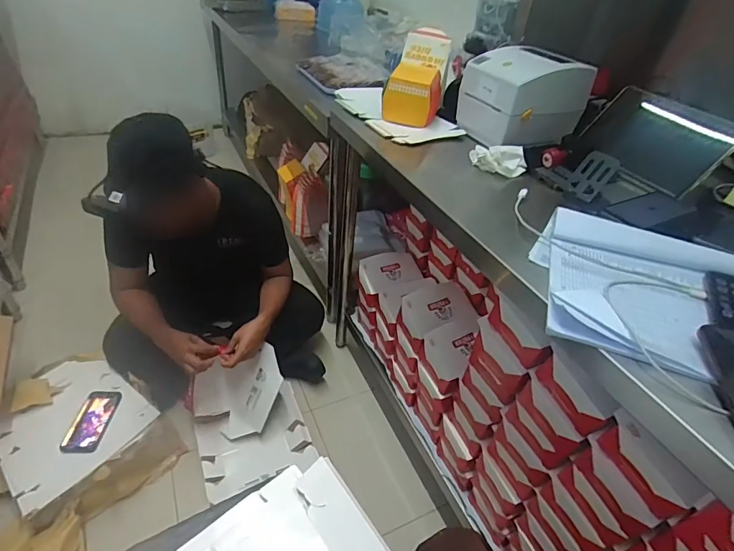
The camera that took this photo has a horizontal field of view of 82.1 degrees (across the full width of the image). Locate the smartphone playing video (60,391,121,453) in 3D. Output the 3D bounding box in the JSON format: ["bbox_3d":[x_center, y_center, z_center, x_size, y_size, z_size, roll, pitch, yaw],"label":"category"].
[{"bbox_3d":[-0.680,0.357,1.045,0.084,0.009,0.160,4,39,-3],"label":"smartphone playing video"}]

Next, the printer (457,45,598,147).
[{"bbox_3d":[0.323,-0.373,0.879,0.192,0.157,0.176,-13,43,-23],"label":"printer"}]

